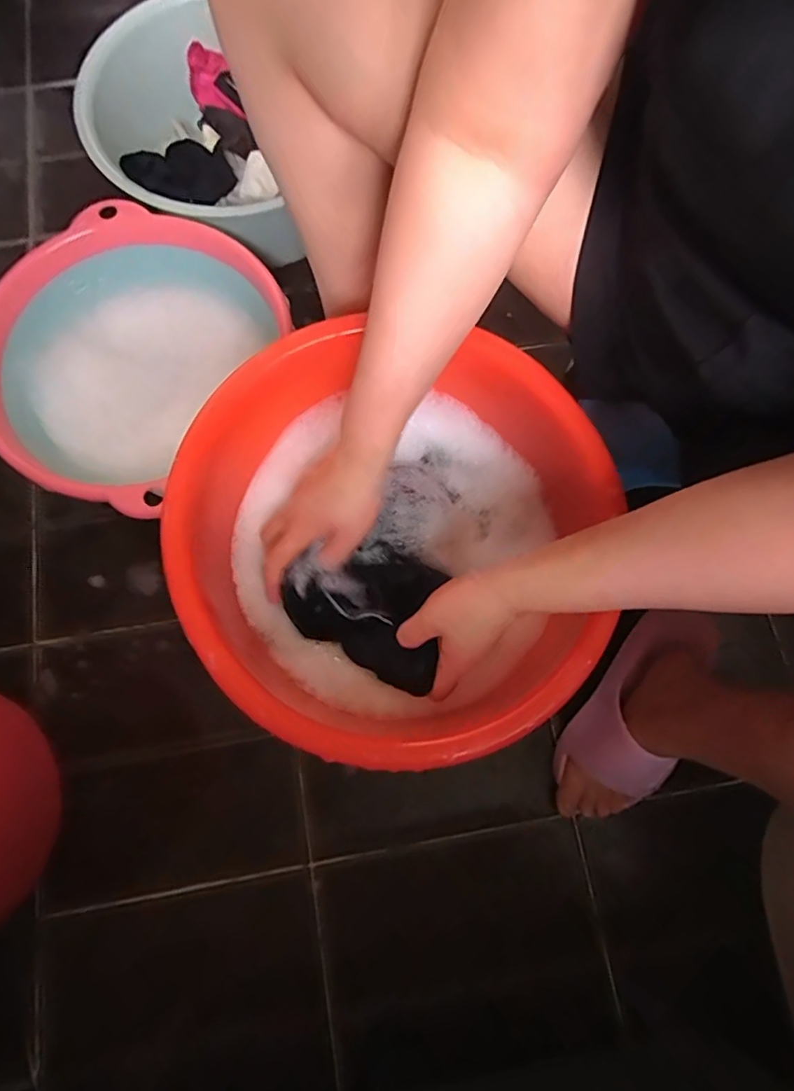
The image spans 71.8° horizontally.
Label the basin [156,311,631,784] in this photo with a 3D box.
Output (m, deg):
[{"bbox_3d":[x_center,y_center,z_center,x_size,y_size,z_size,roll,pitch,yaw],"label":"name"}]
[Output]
[{"bbox_3d":[-0.014,0.000,0.455,0.325,0.130,0.315,18,75,3],"label":"basin"}]

